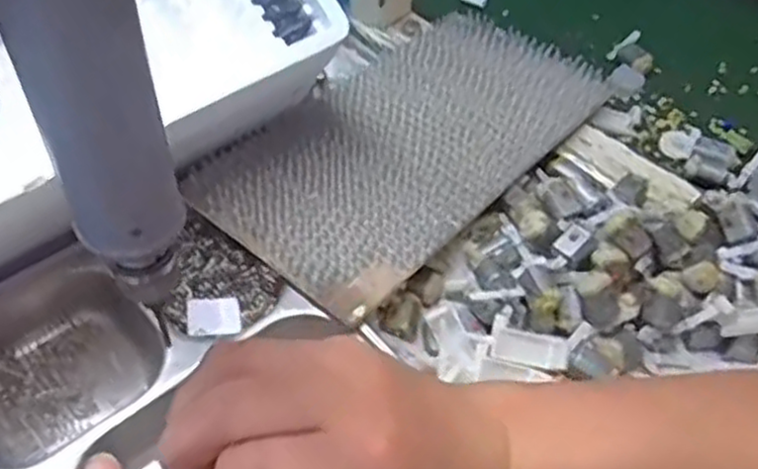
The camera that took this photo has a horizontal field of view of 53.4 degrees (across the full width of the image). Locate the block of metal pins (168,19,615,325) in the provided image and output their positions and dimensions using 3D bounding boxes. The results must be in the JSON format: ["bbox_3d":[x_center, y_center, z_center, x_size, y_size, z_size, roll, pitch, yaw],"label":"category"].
[{"bbox_3d":[0.023,-0.071,0.514,0.154,0.013,0.295,34,52,21],"label":"block of metal pins"}]

